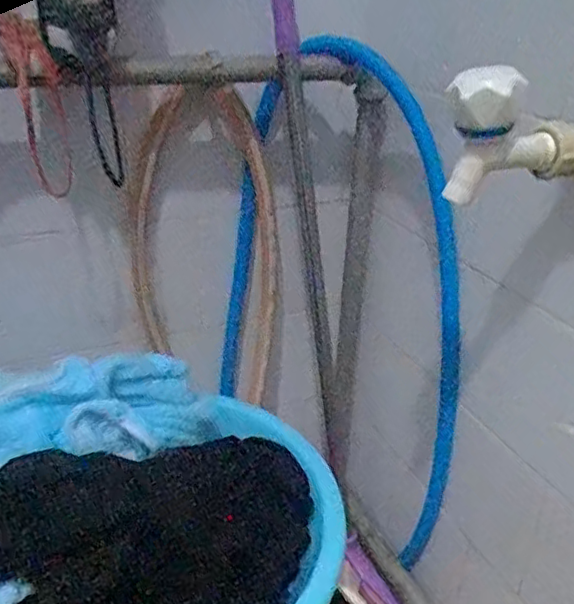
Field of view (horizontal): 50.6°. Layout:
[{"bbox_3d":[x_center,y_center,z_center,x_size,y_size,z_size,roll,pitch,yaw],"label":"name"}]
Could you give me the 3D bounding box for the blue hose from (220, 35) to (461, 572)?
[{"bbox_3d":[0.074,0.009,0.727,0.306,0.581,0.108,15,30,26],"label":"blue hose"}]

